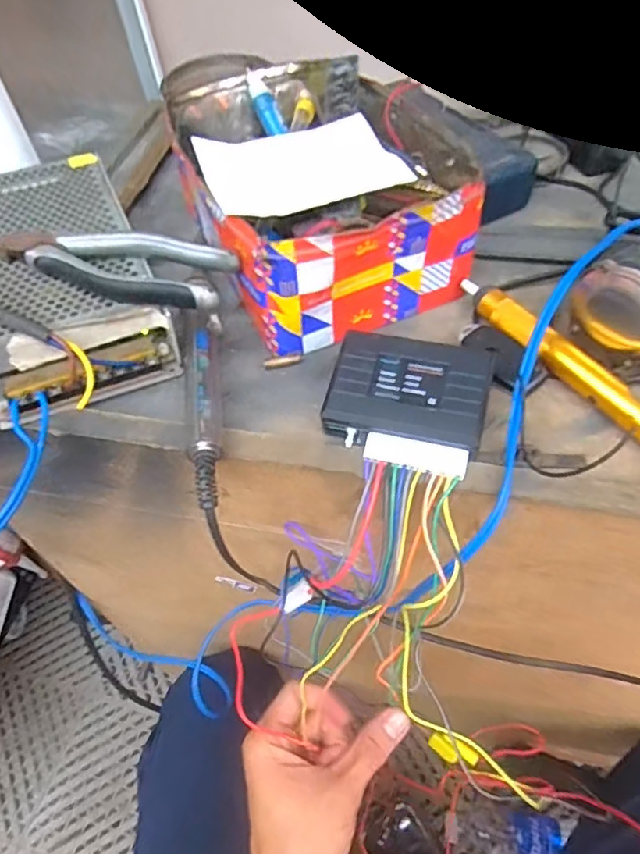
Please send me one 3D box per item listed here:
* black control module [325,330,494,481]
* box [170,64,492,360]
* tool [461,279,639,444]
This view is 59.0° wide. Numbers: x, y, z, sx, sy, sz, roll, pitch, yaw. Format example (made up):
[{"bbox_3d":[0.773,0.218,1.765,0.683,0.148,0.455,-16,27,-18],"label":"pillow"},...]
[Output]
[{"bbox_3d":[0.048,-0.012,0.314,0.083,0.033,0.068,13,56,14],"label":"black control module"},{"bbox_3d":[-0.006,-0.177,0.410,0.156,0.084,0.241,-20,55,-10],"label":"box"},{"bbox_3d":[0.147,-0.031,0.328,0.019,0.023,0.180,-29,57,-16],"label":"tool"}]

